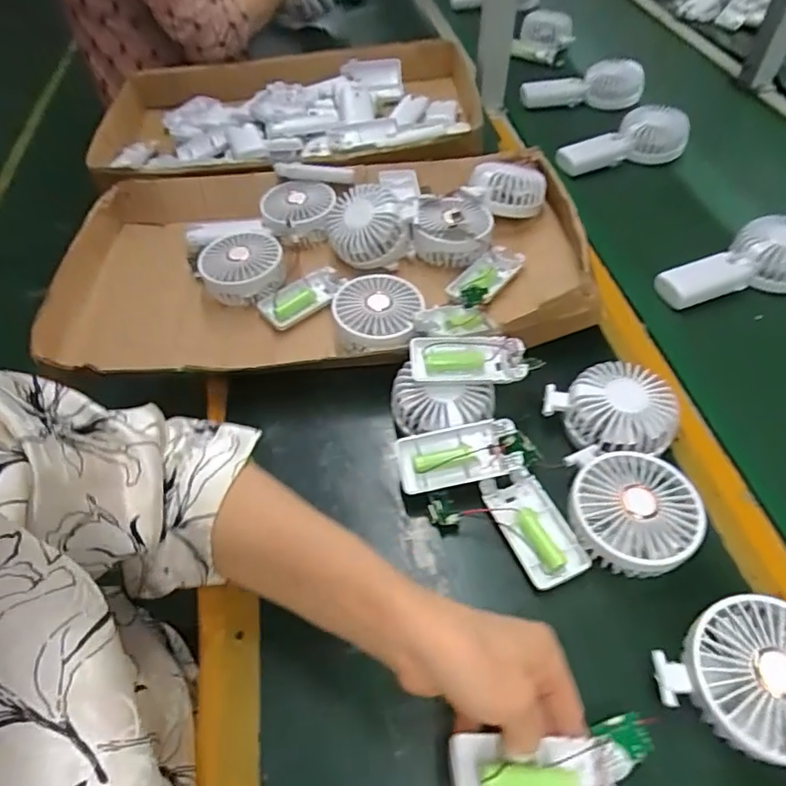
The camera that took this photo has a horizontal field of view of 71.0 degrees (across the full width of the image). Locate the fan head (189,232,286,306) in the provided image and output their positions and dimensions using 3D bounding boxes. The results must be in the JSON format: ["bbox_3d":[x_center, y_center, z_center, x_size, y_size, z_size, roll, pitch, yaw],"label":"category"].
[{"bbox_3d":[-0.164,-0.133,0.593,0.090,0.046,0.087,-18,53,-14],"label":"fan head"}]

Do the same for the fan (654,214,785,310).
[{"bbox_3d":[0.365,-0.130,0.582,0.167,0.060,0.082,-19,54,-14],"label":"fan"}]

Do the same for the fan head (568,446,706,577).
[{"bbox_3d":[0.170,0.085,0.398,0.086,0.036,0.089,0,51,0],"label":"fan head"}]

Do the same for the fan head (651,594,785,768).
[{"bbox_3d":[0.218,0.171,0.330,0.091,0.041,0.084,0,51,0],"label":"fan head"}]

